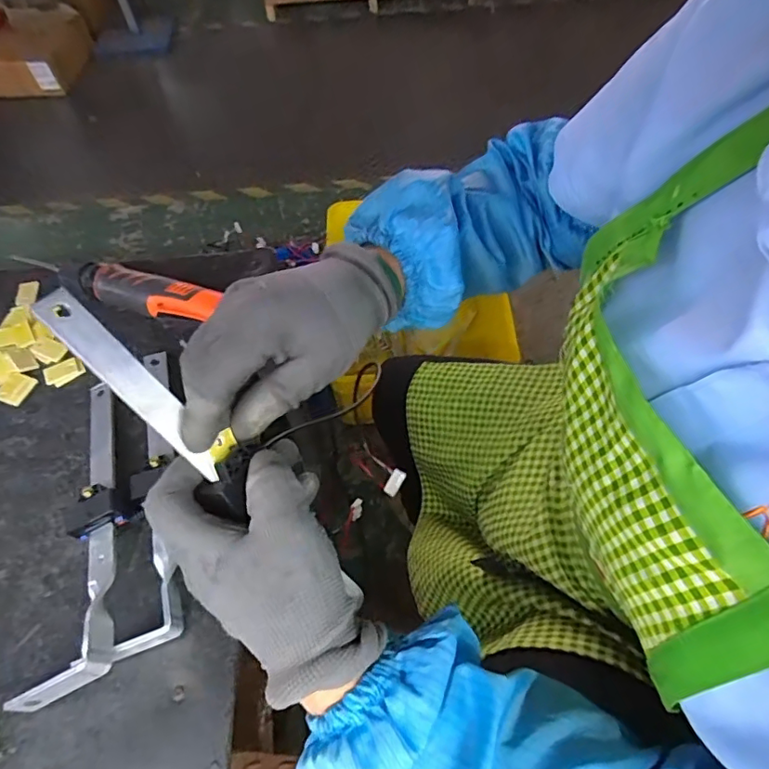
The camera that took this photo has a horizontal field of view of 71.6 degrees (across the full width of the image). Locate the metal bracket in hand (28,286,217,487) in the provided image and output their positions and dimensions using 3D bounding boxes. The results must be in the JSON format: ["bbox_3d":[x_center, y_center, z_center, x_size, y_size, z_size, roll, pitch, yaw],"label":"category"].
[{"bbox_3d":[-0.132,0.002,0.286,0.124,0.006,0.021,49,59,-17],"label":"metal bracket in hand"}]

